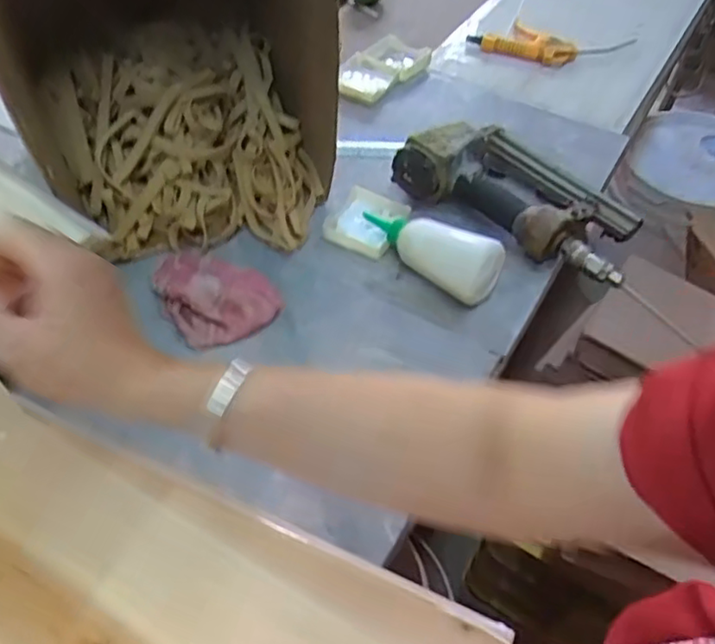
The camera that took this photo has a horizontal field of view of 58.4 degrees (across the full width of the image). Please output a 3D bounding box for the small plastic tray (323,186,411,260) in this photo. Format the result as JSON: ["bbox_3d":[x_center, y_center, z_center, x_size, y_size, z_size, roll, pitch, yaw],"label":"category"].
[{"bbox_3d":[0.011,-0.112,0.683,0.075,0.012,0.083,23,55,16],"label":"small plastic tray"}]

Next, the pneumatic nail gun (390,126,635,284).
[{"bbox_3d":[0.185,-0.147,0.688,0.257,0.058,0.145,32,58,22],"label":"pneumatic nail gun"}]

